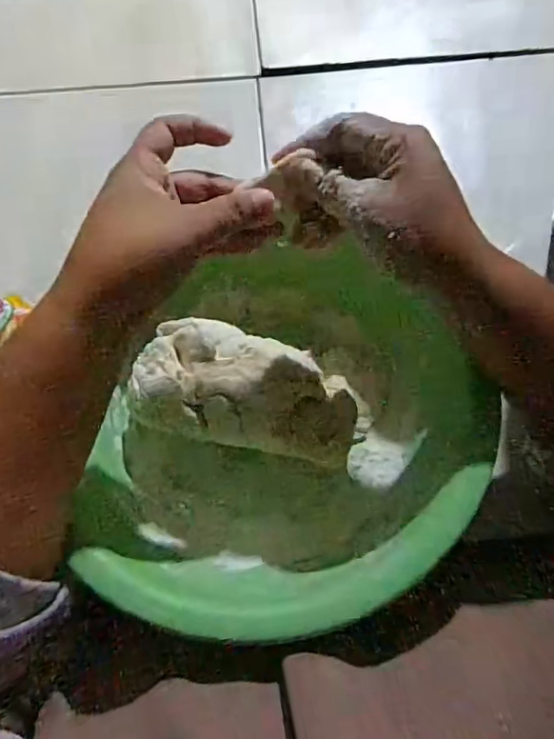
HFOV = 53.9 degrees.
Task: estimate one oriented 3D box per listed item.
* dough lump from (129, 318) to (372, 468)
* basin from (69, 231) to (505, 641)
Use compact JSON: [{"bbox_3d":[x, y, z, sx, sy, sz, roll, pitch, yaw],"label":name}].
[{"bbox_3d":[-0.016,0.016,0.399,0.170,0.063,0.082,11,68,3],"label":"dough lump"},{"bbox_3d":[0.008,0.035,0.387,0.240,0.102,0.258,0,68,-1],"label":"basin"}]

